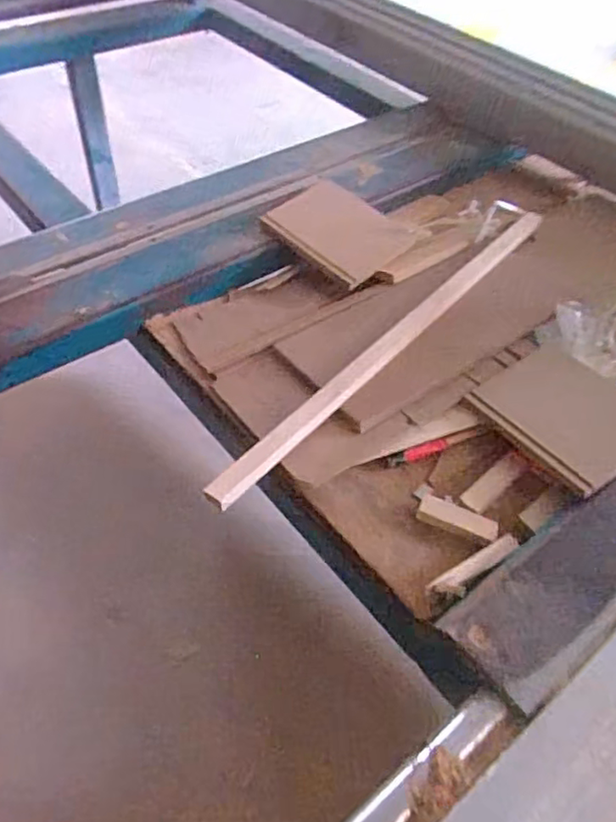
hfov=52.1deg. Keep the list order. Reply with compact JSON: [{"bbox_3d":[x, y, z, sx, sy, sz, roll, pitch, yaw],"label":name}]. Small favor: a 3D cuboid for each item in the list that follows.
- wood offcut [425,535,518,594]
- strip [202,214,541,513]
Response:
[{"bbox_3d":[0.113,0.102,0.420,0.076,0.007,0.013,-24,55,-23],"label":"wood offcut"},{"bbox_3d":[0.086,-0.069,0.548,0.024,0.012,0.468,34,55,23],"label":"strip"}]

